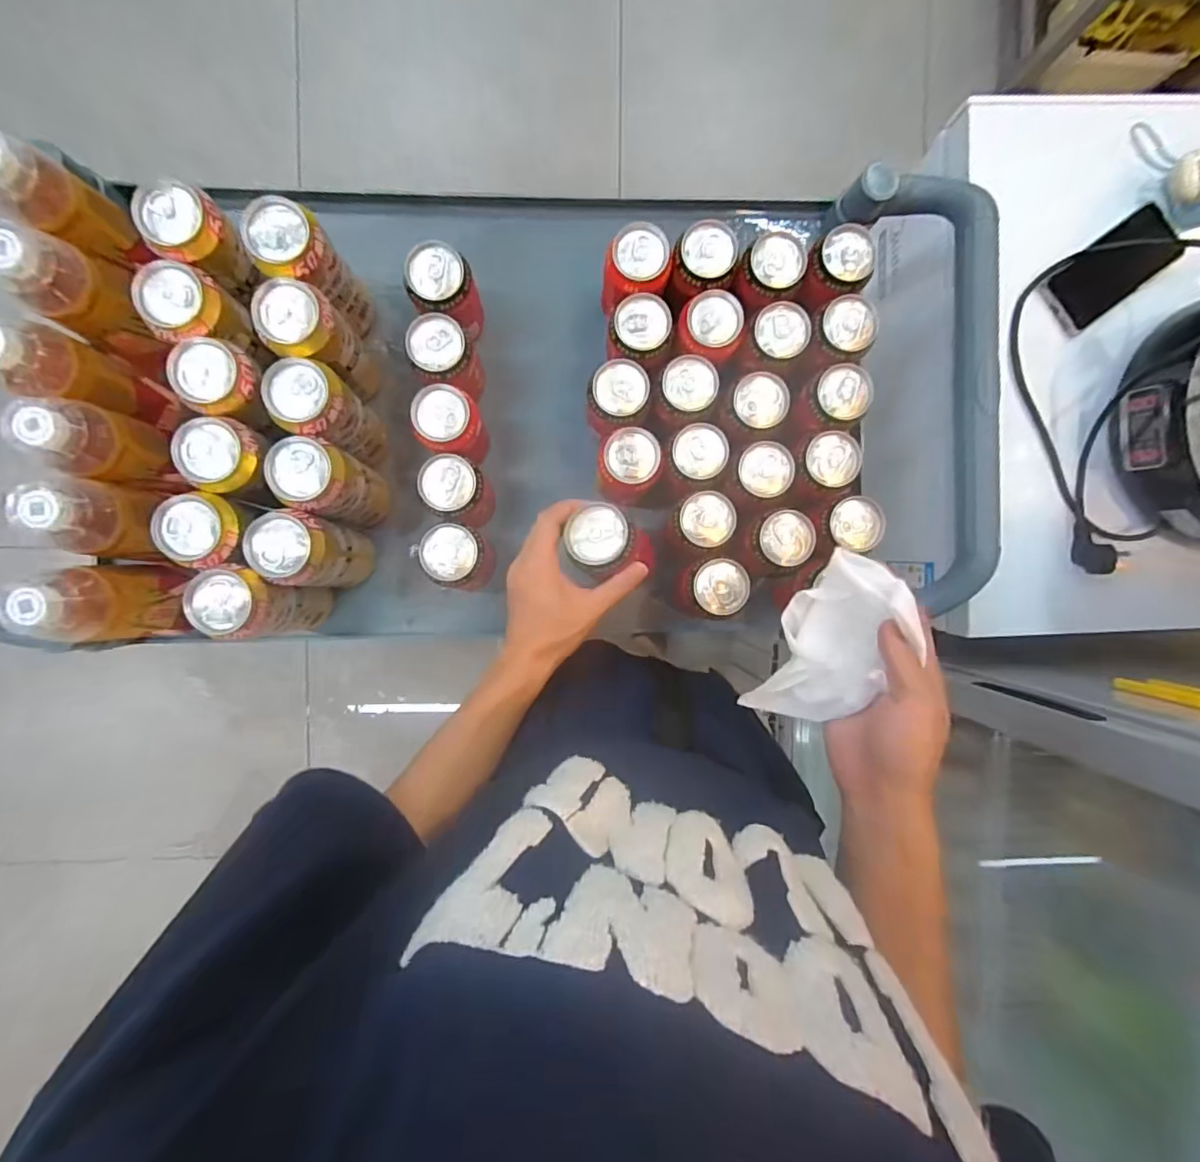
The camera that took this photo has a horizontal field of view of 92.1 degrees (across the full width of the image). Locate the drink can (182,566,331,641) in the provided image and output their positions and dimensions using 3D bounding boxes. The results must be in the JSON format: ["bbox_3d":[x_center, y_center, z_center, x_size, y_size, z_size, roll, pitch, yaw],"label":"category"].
[{"bbox_3d":[-0.313,0.016,0.548,0.057,0.152,0.058,0,93,-3],"label":"drink can"}]

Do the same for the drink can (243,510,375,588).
[{"bbox_3d":[-0.269,-0.030,0.557,0.059,0.152,0.063,0,93,-3],"label":"drink can"}]

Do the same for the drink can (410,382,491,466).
[{"bbox_3d":[-0.150,-0.155,0.598,0.058,0.120,0.058,0,93,-3],"label":"drink can"}]

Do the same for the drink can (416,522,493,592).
[{"bbox_3d":[-0.143,-0.026,0.599,0.054,0.120,0.060,17,92,-4],"label":"drink can"}]

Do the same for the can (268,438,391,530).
[{"bbox_3d":[-0.254,-0.092,0.556,0.060,0.147,0.061,0,93,-3],"label":"can"}]

